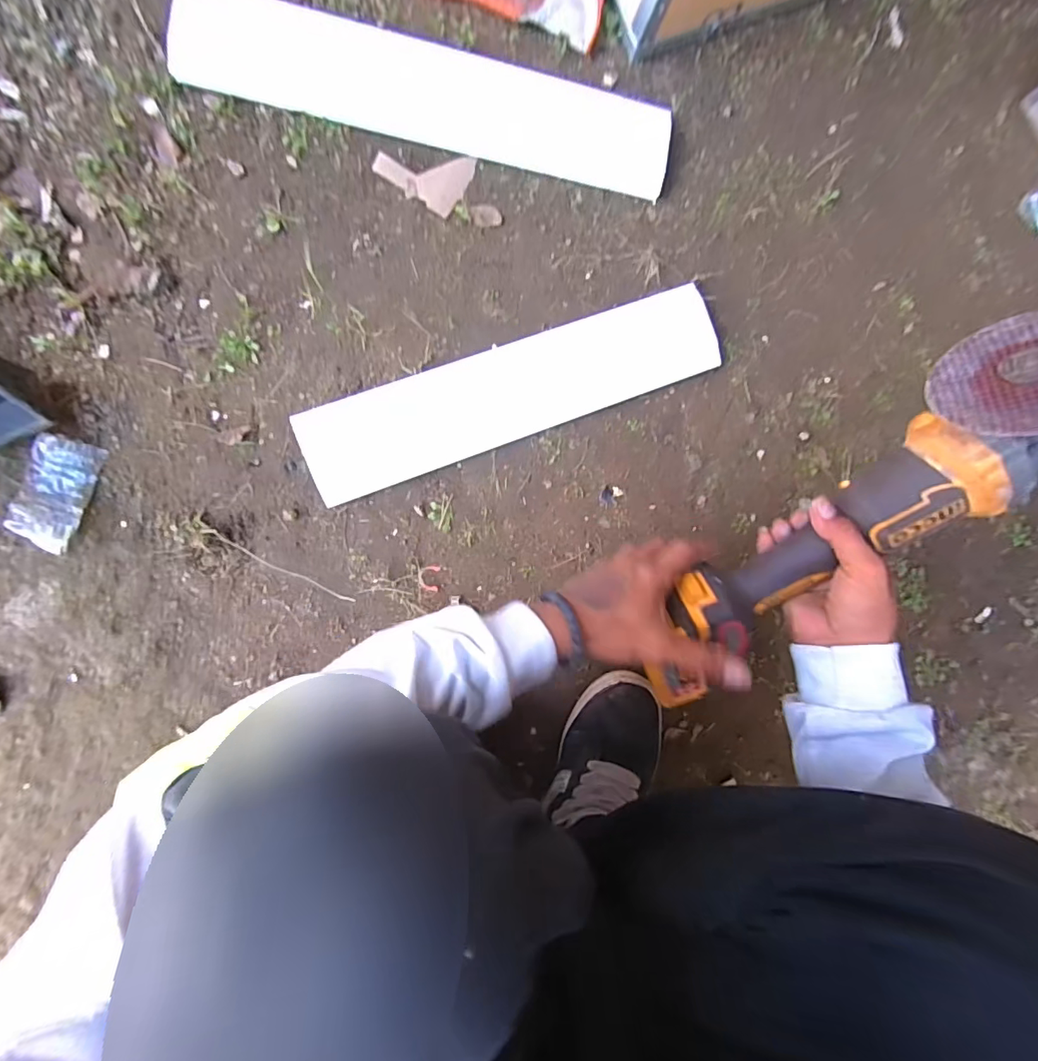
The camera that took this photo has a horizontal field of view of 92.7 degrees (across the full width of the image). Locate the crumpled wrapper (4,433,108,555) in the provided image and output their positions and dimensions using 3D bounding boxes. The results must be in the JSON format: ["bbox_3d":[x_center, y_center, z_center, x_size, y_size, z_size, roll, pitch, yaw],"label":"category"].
[{"bbox_3d":[-0.452,-0.037,0.482,0.055,0.010,0.107,18,73,-23],"label":"crumpled wrapper"}]

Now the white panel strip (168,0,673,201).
[{"bbox_3d":[-0.090,-0.486,0.545,0.526,0.016,0.119,8,88,-8],"label":"white panel strip"}]

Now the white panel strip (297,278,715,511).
[{"bbox_3d":[-0.001,-0.158,0.552,0.469,0.018,0.102,-21,92,-8],"label":"white panel strip"}]

